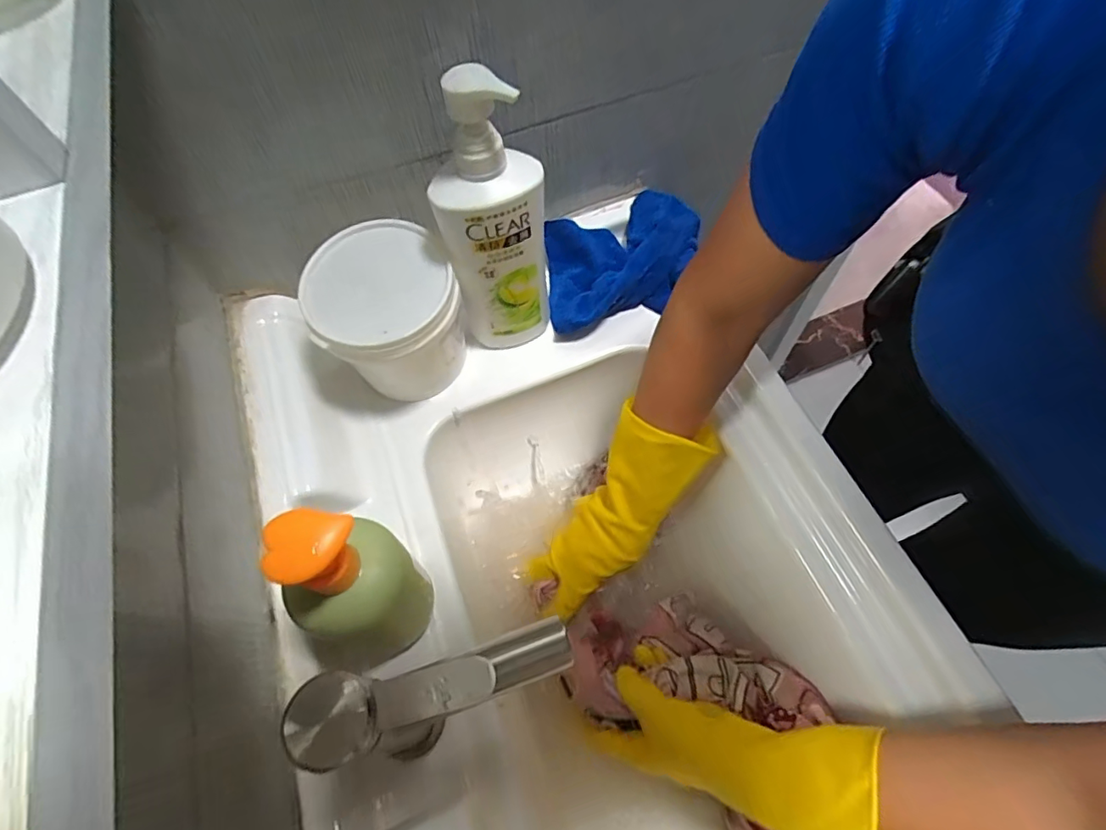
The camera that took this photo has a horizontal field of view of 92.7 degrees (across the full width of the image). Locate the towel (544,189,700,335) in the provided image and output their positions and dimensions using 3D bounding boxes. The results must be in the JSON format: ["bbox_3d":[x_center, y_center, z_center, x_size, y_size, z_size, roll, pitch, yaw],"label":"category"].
[{"bbox_3d":[0.064,-0.167,0.548,0.184,0.050,0.121,-27,64,-10],"label":"towel"}]

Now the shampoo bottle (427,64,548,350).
[{"bbox_3d":[-0.047,-0.149,0.437,0.085,0.242,0.049,-19,63,-6],"label":"shampoo bottle"}]

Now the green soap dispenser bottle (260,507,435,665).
[{"bbox_3d":[-0.123,0.096,0.310,0.058,0.131,0.068,31,68,18],"label":"green soap dispenser bottle"}]

